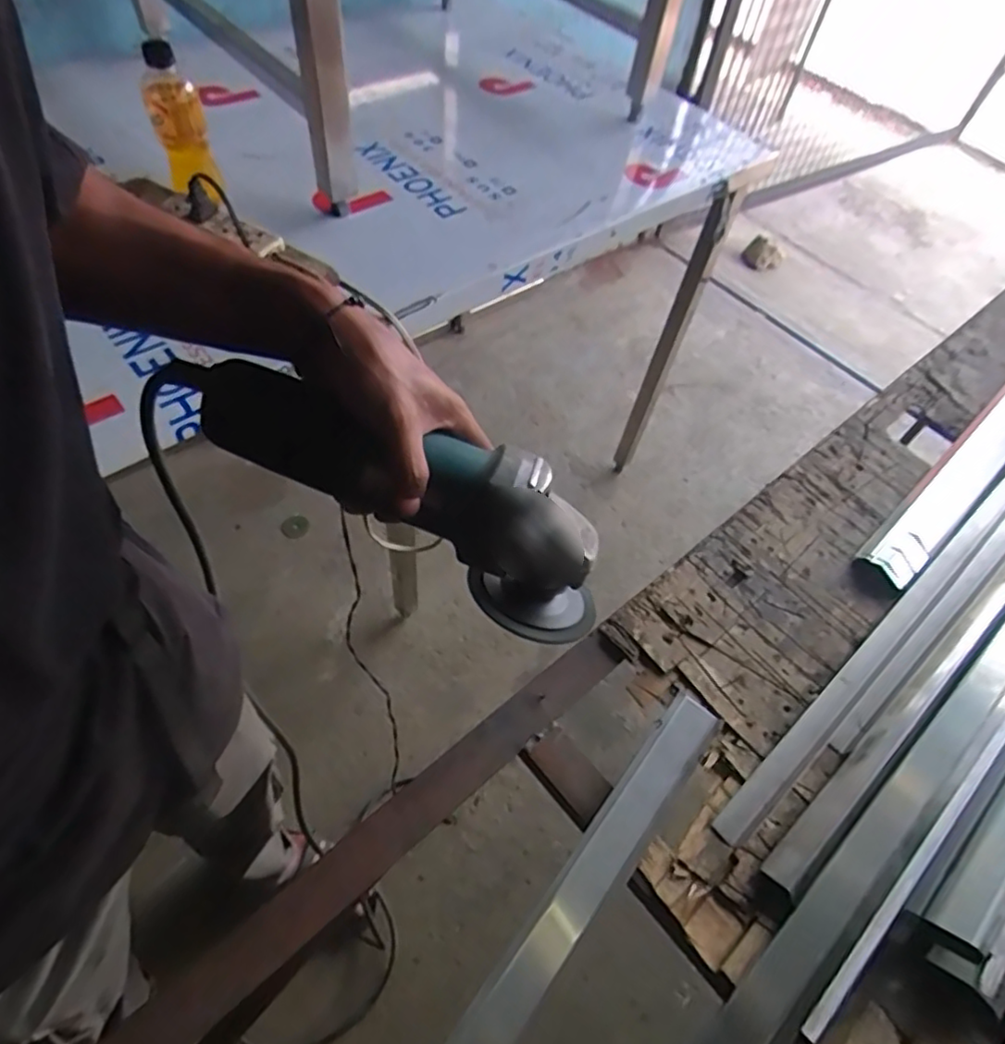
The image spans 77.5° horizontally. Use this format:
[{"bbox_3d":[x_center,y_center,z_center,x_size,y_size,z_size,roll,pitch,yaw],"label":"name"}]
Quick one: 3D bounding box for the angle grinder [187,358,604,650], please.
[{"bbox_3d":[-0.056,-0.021,0.401,0.282,0.079,0.076,29,57,-3],"label":"angle grinder"}]

